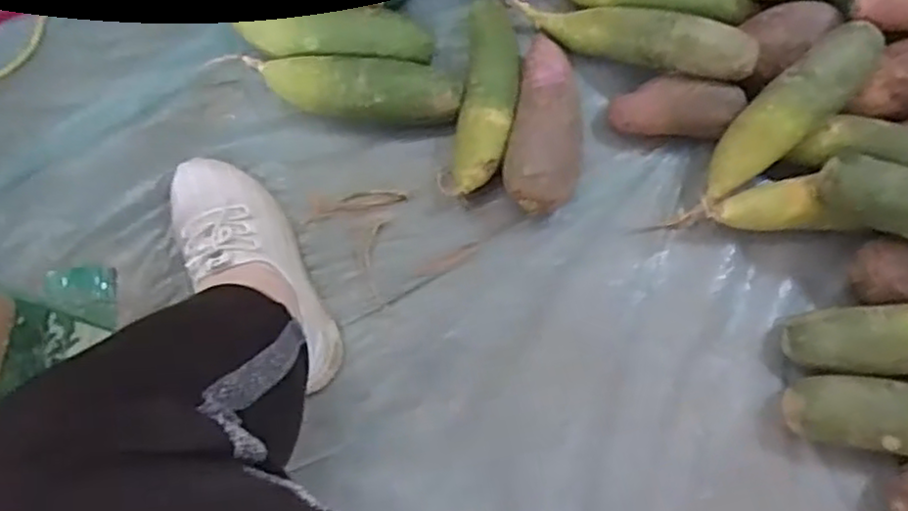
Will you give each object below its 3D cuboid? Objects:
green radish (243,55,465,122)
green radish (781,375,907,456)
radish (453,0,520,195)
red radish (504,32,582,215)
[{"bbox_3d":[-0.096,-0.158,0.679,0.204,0.052,0.055,6,76,2],"label":"green radish"},{"bbox_3d":[0.362,0.138,0.605,0.160,0.054,0.059,11,76,3],"label":"green radish"},{"bbox_3d":[0.032,-0.152,0.686,0.055,0.049,0.197,6,76,2],"label":"radish"},{"bbox_3d":[0.090,-0.129,0.668,0.067,0.063,0.177,11,76,3],"label":"red radish"}]

